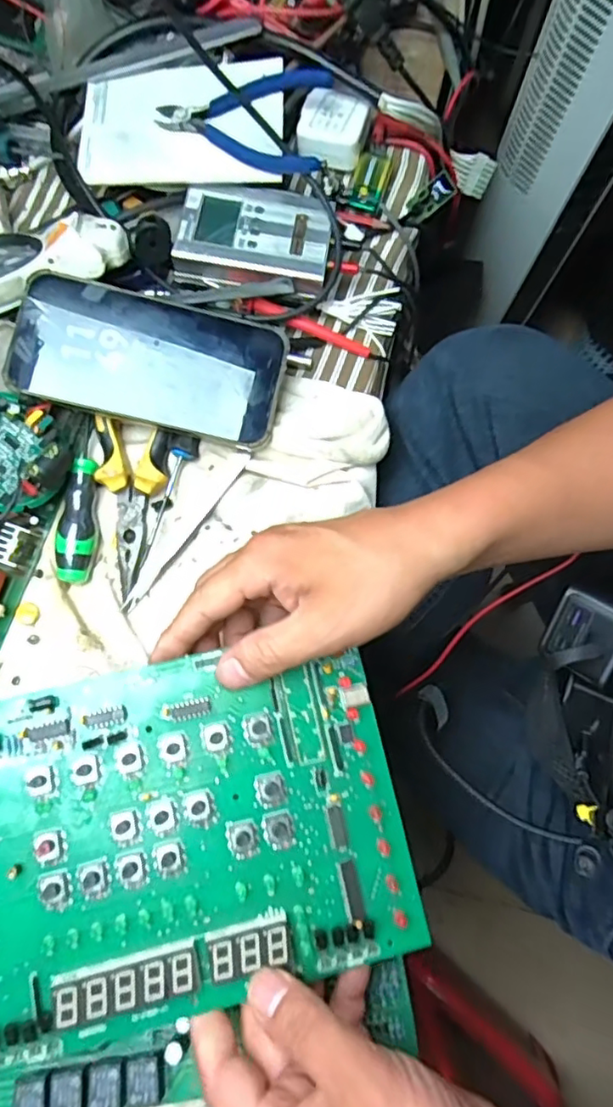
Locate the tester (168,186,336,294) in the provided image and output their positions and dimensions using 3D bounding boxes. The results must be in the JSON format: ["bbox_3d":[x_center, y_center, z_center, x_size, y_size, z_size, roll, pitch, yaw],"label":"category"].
[{"bbox_3d":[-0.037,-0.216,0.410,0.103,0.020,0.066,7,77,1],"label":"tester"}]

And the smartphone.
[{"bbox_3d":[-0.095,-0.120,0.366,0.158,0.007,0.079,13,88,-6],"label":"smartphone"}]

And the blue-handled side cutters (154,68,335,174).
[{"bbox_3d":[-0.044,-0.294,0.404,0.113,0.028,0.079,6,77,0],"label":"blue-handled side cutters"}]

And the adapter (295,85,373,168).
[{"bbox_3d":[0.018,-0.310,0.433,0.048,0.024,0.041,21,78,4],"label":"adapter"}]

